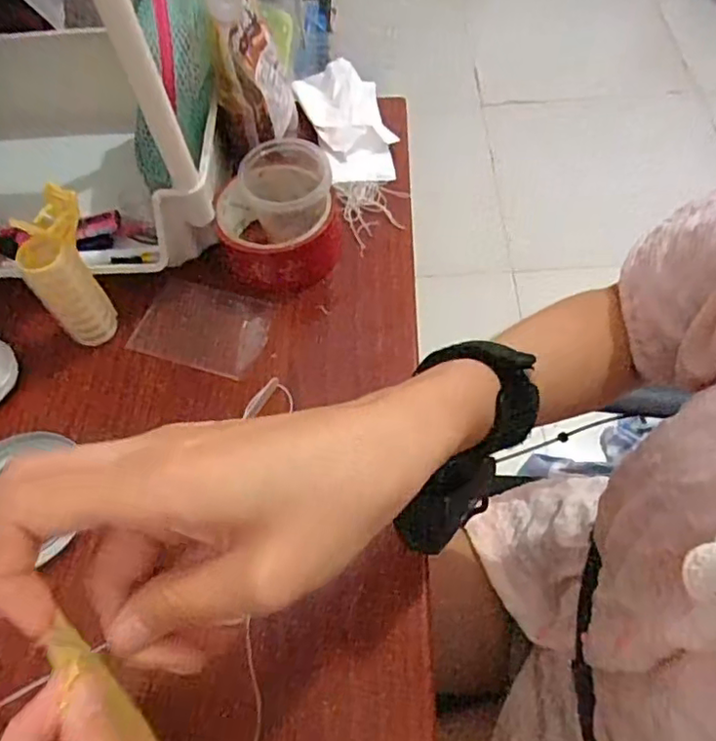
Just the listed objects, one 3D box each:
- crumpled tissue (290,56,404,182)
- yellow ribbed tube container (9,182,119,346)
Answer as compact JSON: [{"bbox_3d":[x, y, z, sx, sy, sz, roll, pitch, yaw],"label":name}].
[{"bbox_3d":[-0.008,-0.218,0.527,0.065,0.029,0.132,-18,60,-6],"label":"crumpled tissue"},{"bbox_3d":[-0.187,-0.064,0.401,0.028,0.104,0.053,2,60,5],"label":"yellow ribbed tube container"}]

